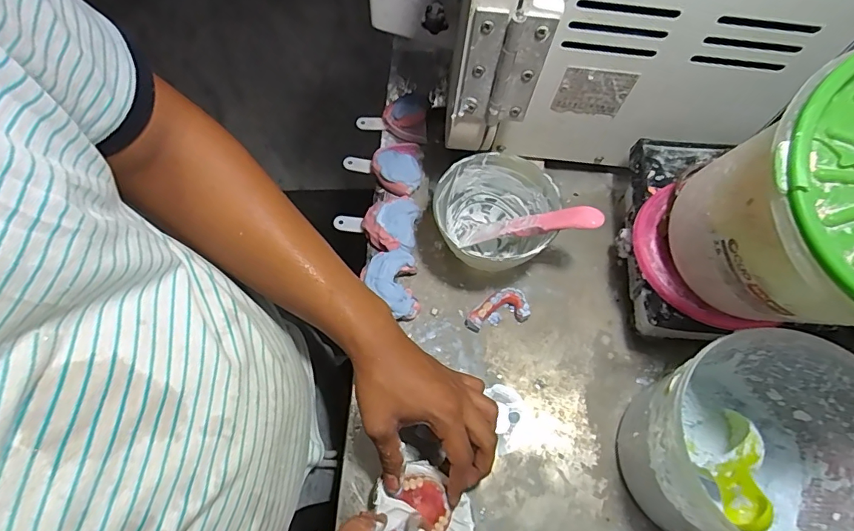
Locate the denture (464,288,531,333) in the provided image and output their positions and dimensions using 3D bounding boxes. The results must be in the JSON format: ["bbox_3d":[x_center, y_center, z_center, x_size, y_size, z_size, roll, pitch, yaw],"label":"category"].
[{"bbox_3d":[0.075,0.050,0.522,0.070,0.019,0.035,-13,65,-5],"label":"denture"}]

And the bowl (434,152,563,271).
[{"bbox_3d":[0.074,-0.046,0.527,0.126,0.094,0.119,0,64,1],"label":"bowl"}]

